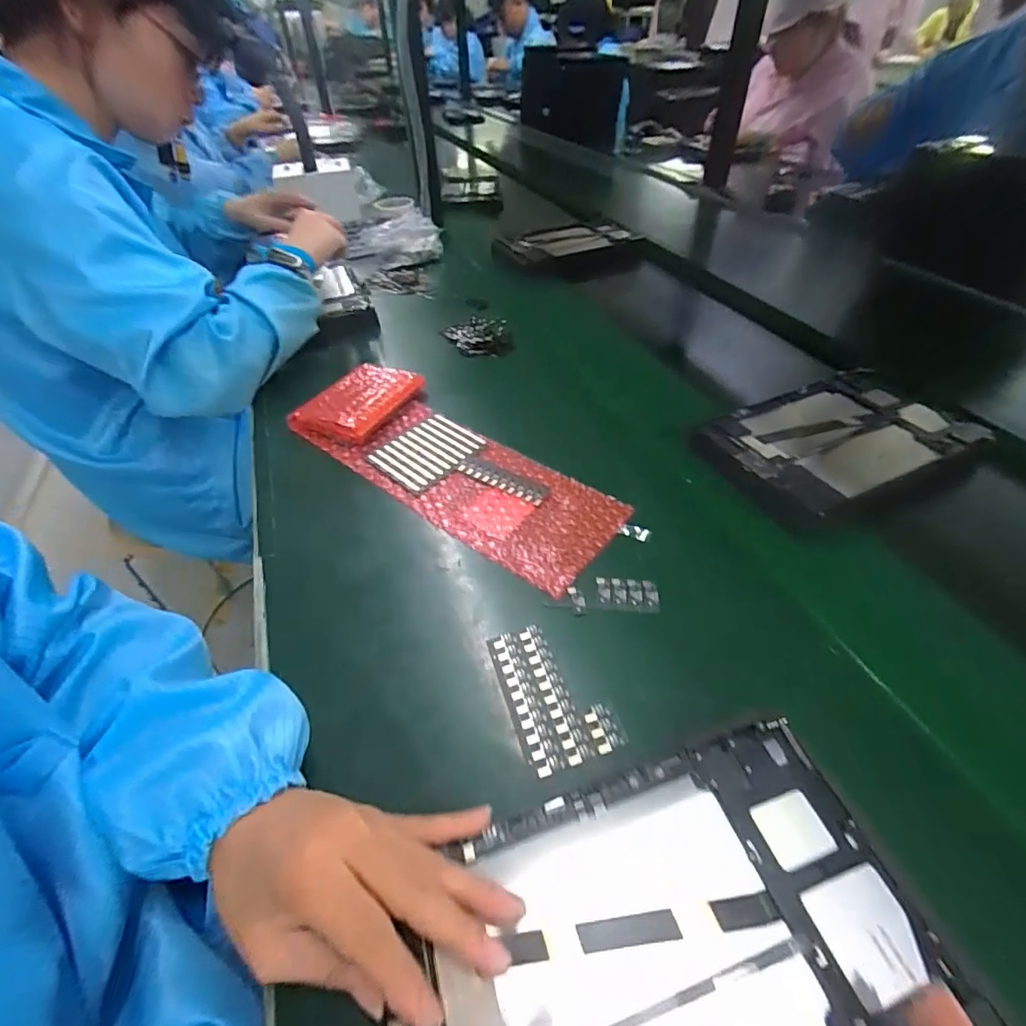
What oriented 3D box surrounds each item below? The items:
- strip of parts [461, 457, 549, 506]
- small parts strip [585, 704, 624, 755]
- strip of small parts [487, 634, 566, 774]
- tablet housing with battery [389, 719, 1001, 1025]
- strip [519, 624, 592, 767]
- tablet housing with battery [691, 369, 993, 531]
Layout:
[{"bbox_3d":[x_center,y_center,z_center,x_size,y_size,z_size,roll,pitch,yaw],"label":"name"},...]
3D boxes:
[{"bbox_3d":[-0.009,-0.034,0.485,0.096,0.006,0.028,25,51,24],"label":"strip of parts"},{"bbox_3d":[0.057,0.136,0.318,0.017,0.004,0.028,-14,46,-11],"label":"small parts strip"},{"bbox_3d":[0.005,0.123,0.334,0.020,0.005,0.097,-14,47,-12],"label":"strip of small parts"},{"bbox_3d":[0.066,0.202,0.225,0.234,0.015,0.148,-16,43,-9],"label":"tablet housing with battery"},{"bbox_3d":[0.027,0.118,0.338,0.018,0.008,0.095,-15,47,-12],"label":"strip"},{"bbox_3d":[0.315,-0.075,0.497,0.252,0.023,0.145,-21,48,-18],"label":"tablet housing with battery"}]

